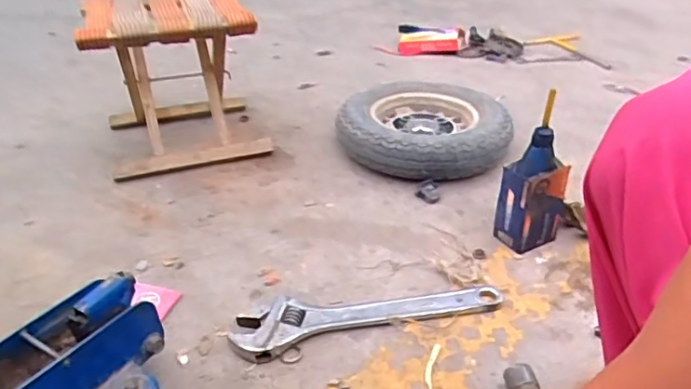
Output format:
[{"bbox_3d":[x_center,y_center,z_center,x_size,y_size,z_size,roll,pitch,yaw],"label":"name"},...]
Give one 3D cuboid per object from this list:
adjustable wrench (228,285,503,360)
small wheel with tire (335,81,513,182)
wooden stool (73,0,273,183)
[{"bbox_3d":[0.030,0.157,0.787,0.365,0.024,0.078,-10,34,-12],"label":"adjustable wrench"},{"bbox_3d":[0.150,-0.122,1.136,0.316,0.094,0.302,-1,33,1],"label":"small wheel with tire"},{"bbox_3d":[-0.347,-0.242,1.167,0.303,0.292,0.305,-13,35,-16],"label":"wooden stool"}]

